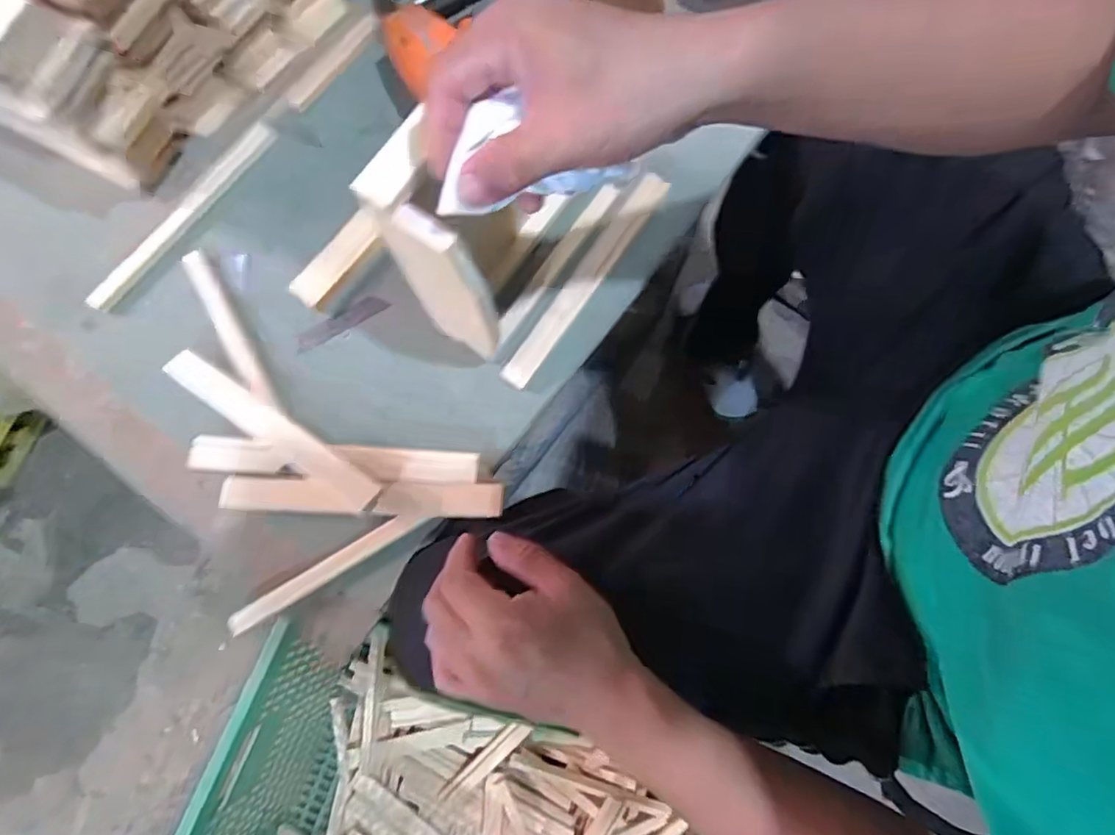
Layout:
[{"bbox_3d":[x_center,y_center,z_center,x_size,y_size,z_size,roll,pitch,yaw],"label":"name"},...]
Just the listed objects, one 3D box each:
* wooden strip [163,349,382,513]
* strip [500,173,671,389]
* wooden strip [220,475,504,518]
[{"bbox_3d":[-0.233,0.007,0.473,0.215,0.007,0.028,32,84,12],"label":"wooden strip"},{"bbox_3d":[0.021,-0.115,0.502,0.024,0.016,0.206,35,81,6],"label":"strip"},{"bbox_3d":[-0.154,0.062,0.457,0.220,0.017,0.027,2,79,0],"label":"wooden strip"}]

